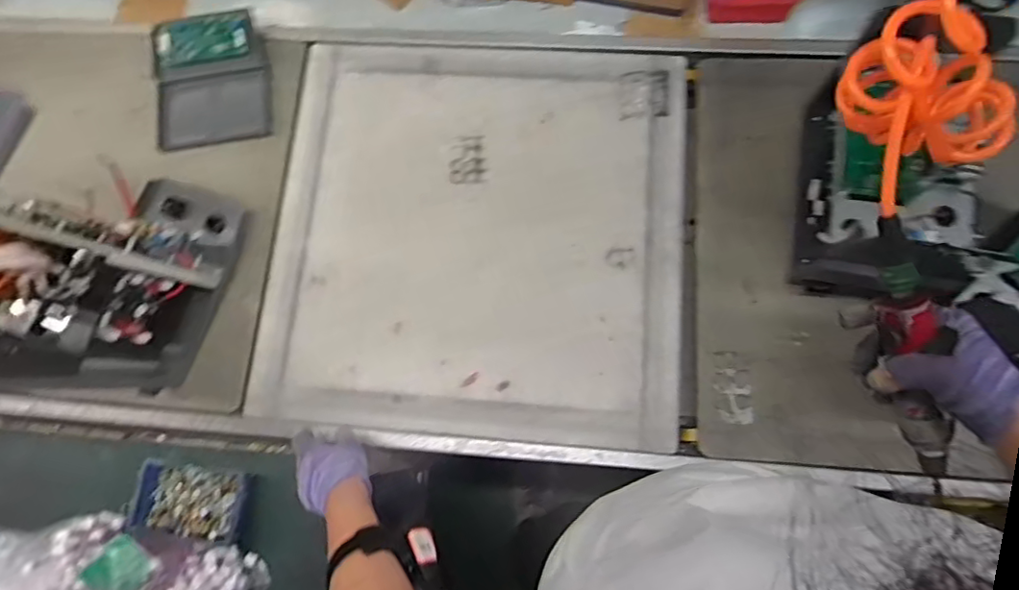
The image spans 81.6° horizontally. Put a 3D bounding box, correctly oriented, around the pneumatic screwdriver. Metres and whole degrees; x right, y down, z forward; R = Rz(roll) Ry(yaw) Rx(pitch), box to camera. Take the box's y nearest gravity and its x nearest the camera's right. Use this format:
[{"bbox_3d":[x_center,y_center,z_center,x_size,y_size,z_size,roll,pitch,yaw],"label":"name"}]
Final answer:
[{"bbox_3d":[0.325,0.062,0.497,0.048,0.063,0.267,-24,110,-4],"label":"pneumatic screwdriver"}]

